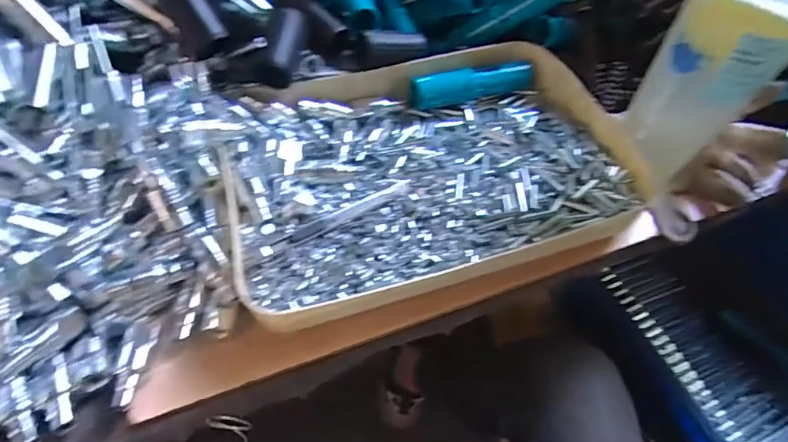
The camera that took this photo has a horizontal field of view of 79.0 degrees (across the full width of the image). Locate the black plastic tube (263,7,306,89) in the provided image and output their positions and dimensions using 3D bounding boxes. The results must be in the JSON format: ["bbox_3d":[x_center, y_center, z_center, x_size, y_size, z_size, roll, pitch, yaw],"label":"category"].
[{"bbox_3d":[-0.093,-0.146,0.400,0.026,0.020,0.071,7,75,2],"label":"black plastic tube"}]

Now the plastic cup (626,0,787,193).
[{"bbox_3d":[0.228,-0.105,0.349,0.082,0.149,0.078,-32,62,-23],"label":"plastic cup"}]

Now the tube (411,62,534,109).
[{"bbox_3d":[0.077,-0.132,0.459,0.125,0.026,0.022,-14,56,-13],"label":"tube"}]

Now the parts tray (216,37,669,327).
[{"bbox_3d":[0.028,-0.049,0.402,0.323,0.044,0.231,-14,56,-13],"label":"parts tray"}]

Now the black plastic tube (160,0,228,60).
[{"bbox_3d":[-0.172,-0.177,0.385,0.031,0.033,0.091,-32,89,-23],"label":"black plastic tube"}]

